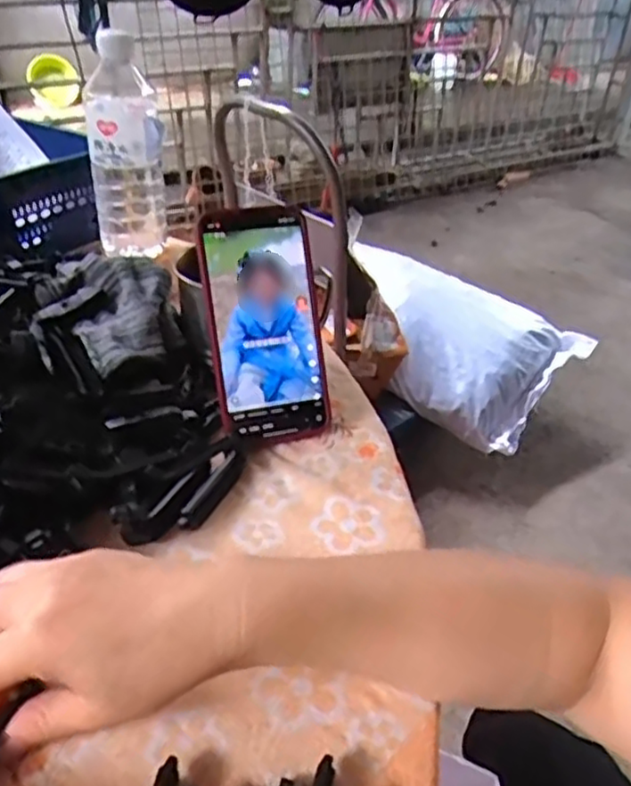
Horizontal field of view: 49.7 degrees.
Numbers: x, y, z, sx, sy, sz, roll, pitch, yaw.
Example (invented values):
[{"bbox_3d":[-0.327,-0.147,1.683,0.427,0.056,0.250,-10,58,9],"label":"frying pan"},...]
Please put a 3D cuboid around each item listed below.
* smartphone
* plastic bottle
[{"bbox_3d":[-0.035,-0.047,0.481,0.078,0.160,0.009,-10,7,-17],"label":"smartphone"},{"bbox_3d":[-0.183,-0.230,0.660,0.066,0.211,0.056,-7,39,-13],"label":"plastic bottle"}]

